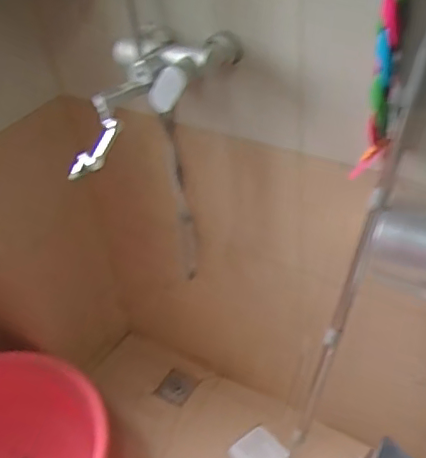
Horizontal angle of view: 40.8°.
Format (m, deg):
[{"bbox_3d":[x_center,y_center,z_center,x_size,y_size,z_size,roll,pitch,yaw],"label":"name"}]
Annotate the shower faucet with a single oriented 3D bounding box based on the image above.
[{"bbox_3d":[-0.132,-0.232,0.985,0.364,0.134,0.126,-35,33,21],"label":"shower faucet"}]

